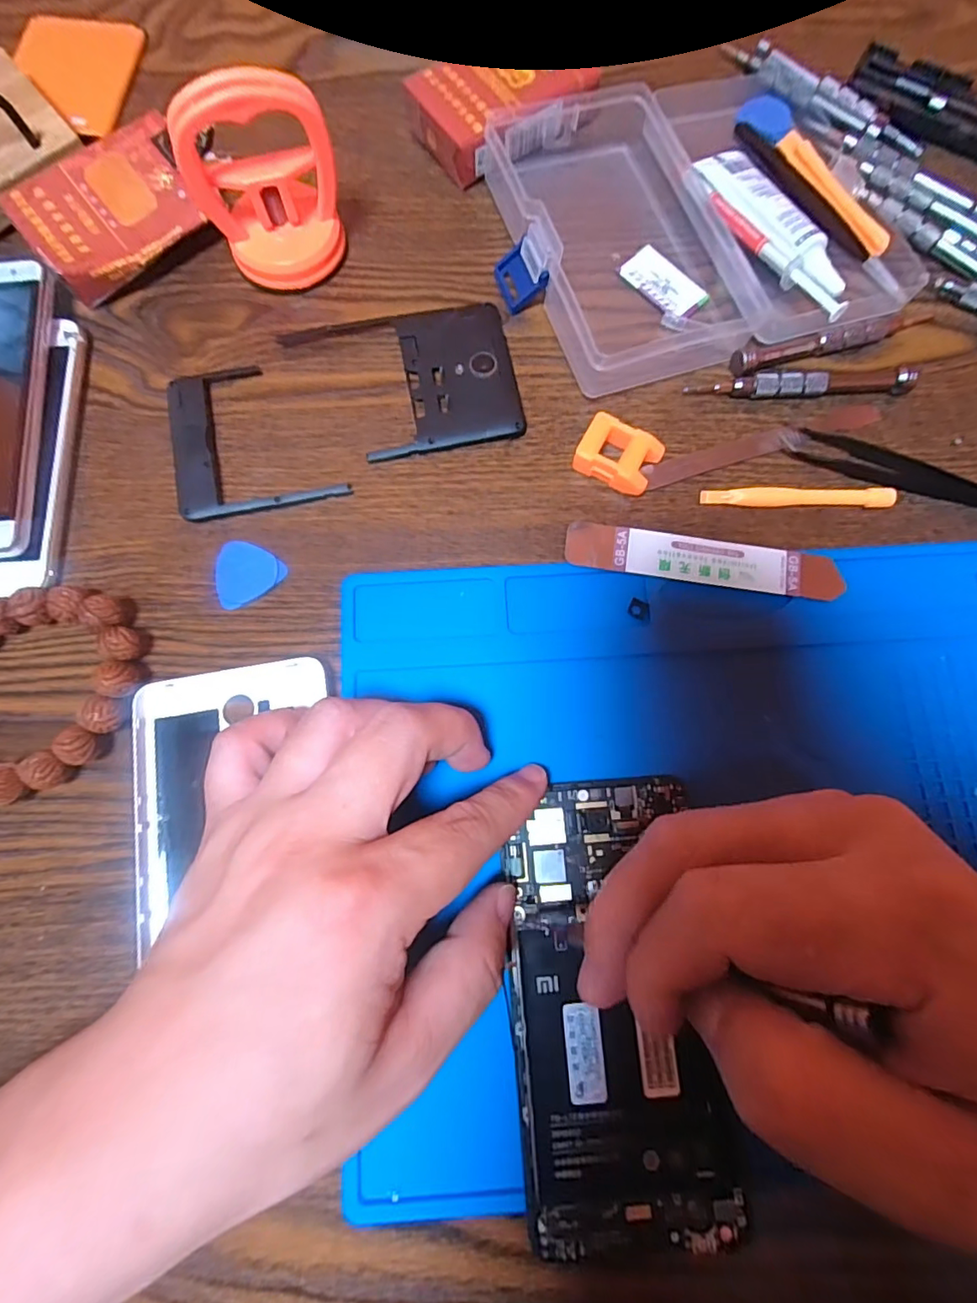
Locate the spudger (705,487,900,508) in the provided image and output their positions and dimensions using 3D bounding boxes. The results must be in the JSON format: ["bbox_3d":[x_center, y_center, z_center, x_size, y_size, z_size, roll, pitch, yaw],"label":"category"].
[{"bbox_3d":[0.136,-0.068,0.234,0.083,0.007,0.009,0,77,-1],"label":"spudger"}]

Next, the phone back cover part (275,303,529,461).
[{"bbox_3d":[-0.038,-0.126,0.245,0.099,0.007,0.075,-11,78,-3],"label":"phone back cover part"}]

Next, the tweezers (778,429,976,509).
[{"bbox_3d":[0.189,-0.080,0.238,0.111,0.005,0.018,20,78,4],"label":"tweezers"}]

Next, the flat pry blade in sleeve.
[{"bbox_3d":[0.092,-0.039,0.226,0.116,0.004,0.020,8,79,1],"label":"flat pry blade in sleeve"}]

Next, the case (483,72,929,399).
[{"bbox_3d":[0.095,-0.219,0.256,0.185,0.027,0.164,-21,78,-5],"label":"case"}]

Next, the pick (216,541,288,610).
[{"bbox_3d":[-0.104,-0.035,0.226,0.029,0.004,0.027,-29,79,-7],"label":"pick"}]

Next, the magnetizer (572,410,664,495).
[{"bbox_3d":[0.057,-0.086,0.234,0.034,0.013,0.025,28,79,5],"label":"magnetizer"}]

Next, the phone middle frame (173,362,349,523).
[{"bbox_3d":[-0.105,-0.099,0.238,0.072,0.006,0.073,-11,78,-3],"label":"phone middle frame"}]

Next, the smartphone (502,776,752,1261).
[{"bbox_3d":[0.043,0.123,0.187,0.069,0.005,0.148,-5,78,-2],"label":"smartphone"}]

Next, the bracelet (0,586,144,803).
[{"bbox_3d":[-0.181,0.016,0.207,0.084,0.016,0.078,0,77,-1],"label":"bracelet"}]

